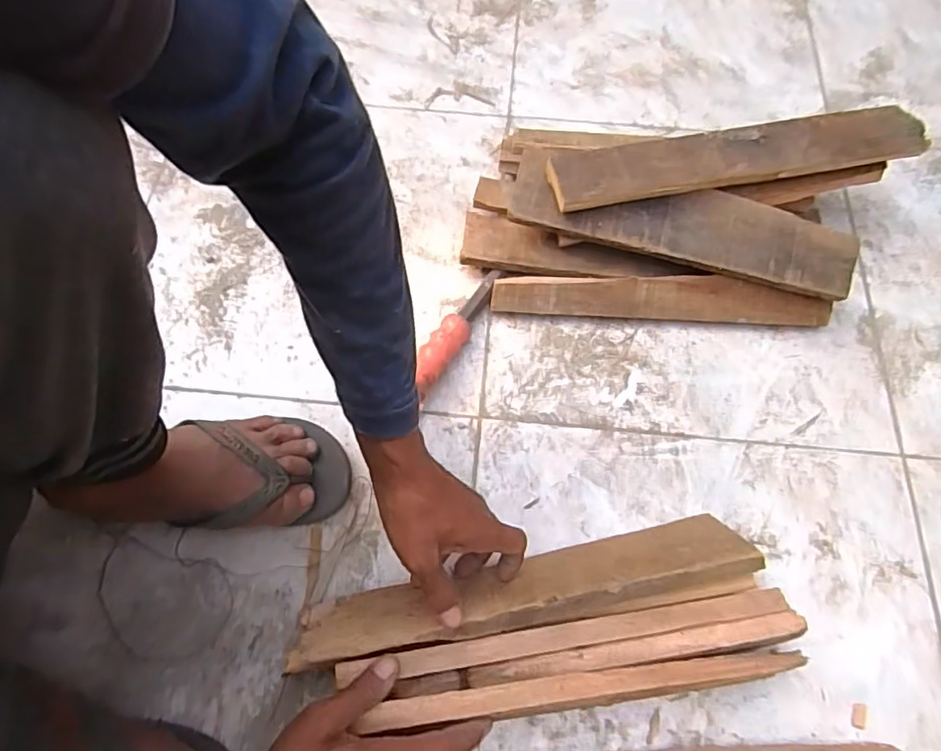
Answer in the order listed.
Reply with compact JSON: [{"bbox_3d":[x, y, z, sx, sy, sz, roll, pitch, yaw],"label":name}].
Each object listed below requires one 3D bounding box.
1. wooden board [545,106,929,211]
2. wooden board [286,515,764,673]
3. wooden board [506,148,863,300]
[{"bbox_3d":[0.261,-0.215,0.565,0.372,0.023,0.056,-10,66,-5],"label":"wooden board"},{"bbox_3d":[0.044,0.170,0.457,0.354,0.074,0.021,-10,103,-7],"label":"wooden board"},{"bbox_3d":[0.206,-0.150,0.567,0.332,0.019,0.077,15,83,2],"label":"wooden board"}]

